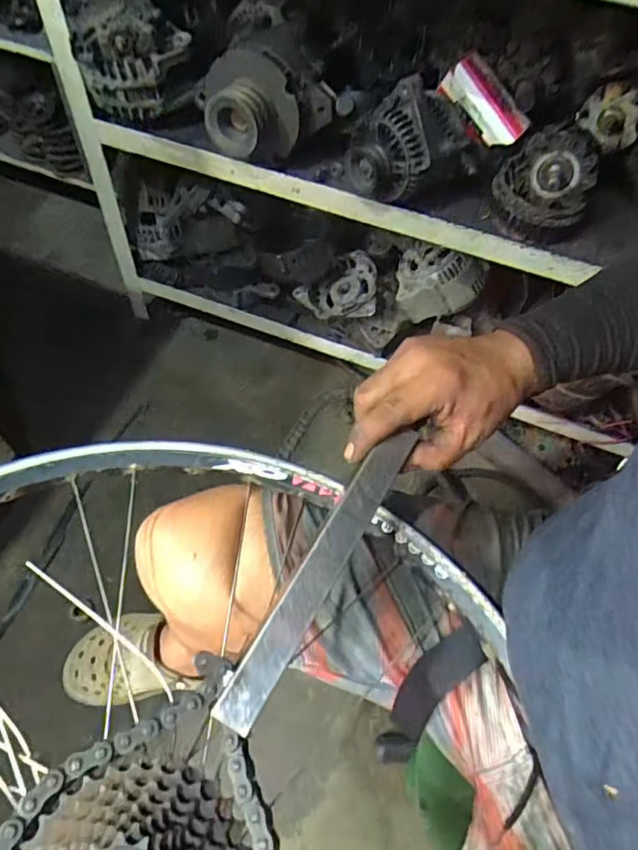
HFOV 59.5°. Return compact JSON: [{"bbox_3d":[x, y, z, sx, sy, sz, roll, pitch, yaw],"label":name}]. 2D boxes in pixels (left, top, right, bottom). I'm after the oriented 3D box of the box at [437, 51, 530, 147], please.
[{"bbox_3d":[0.228,-0.442,0.772,0.125,0.045,0.055,47,62,-6],"label":"box"}]

